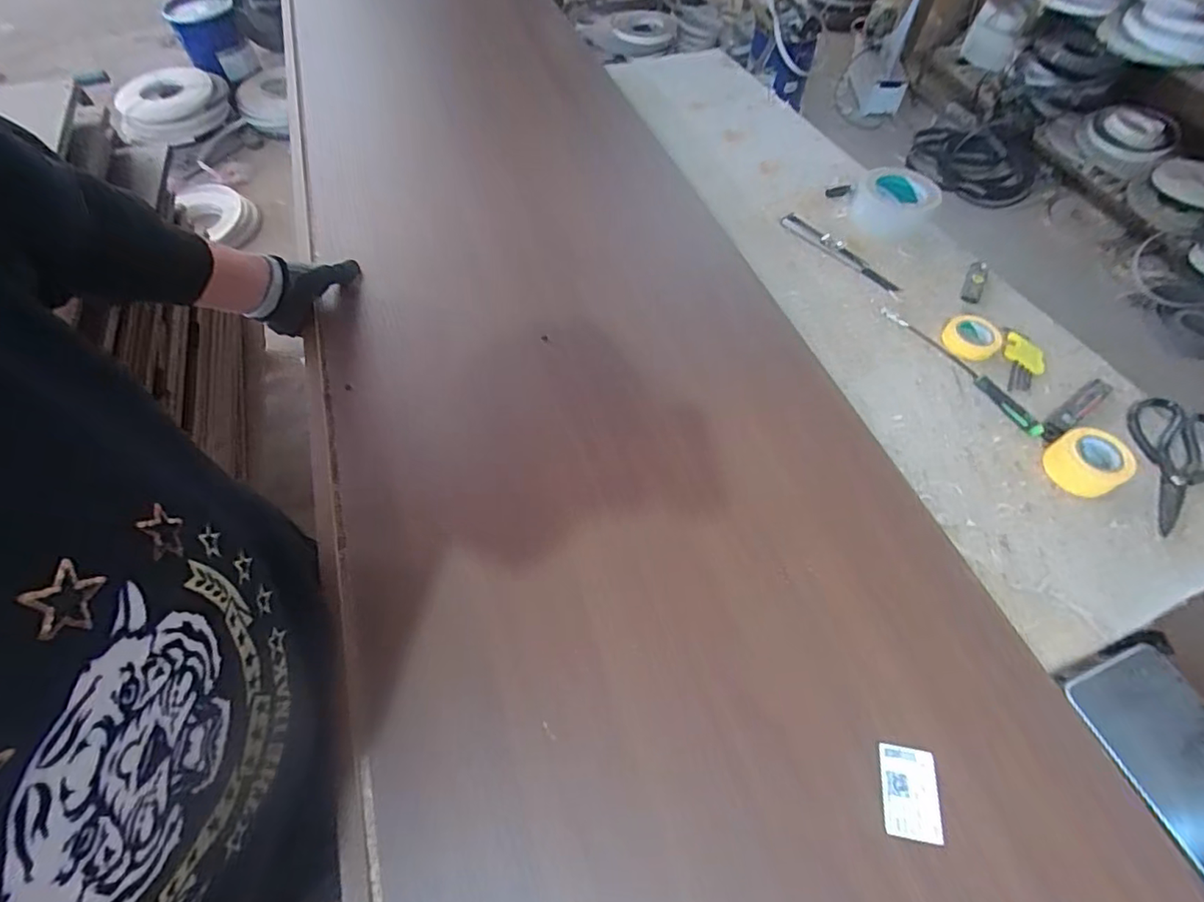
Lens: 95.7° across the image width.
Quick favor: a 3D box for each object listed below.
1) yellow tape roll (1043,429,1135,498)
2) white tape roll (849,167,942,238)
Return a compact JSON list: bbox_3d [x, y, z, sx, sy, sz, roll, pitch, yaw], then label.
[{"bbox_3d":[0.508,0.011,0.570,0.067,0.037,0.067,0,57,0],"label":"yellow tape roll"},{"bbox_3d":[0.440,-0.375,0.821,0.111,0.054,0.111,0,57,0],"label":"white tape roll"}]

